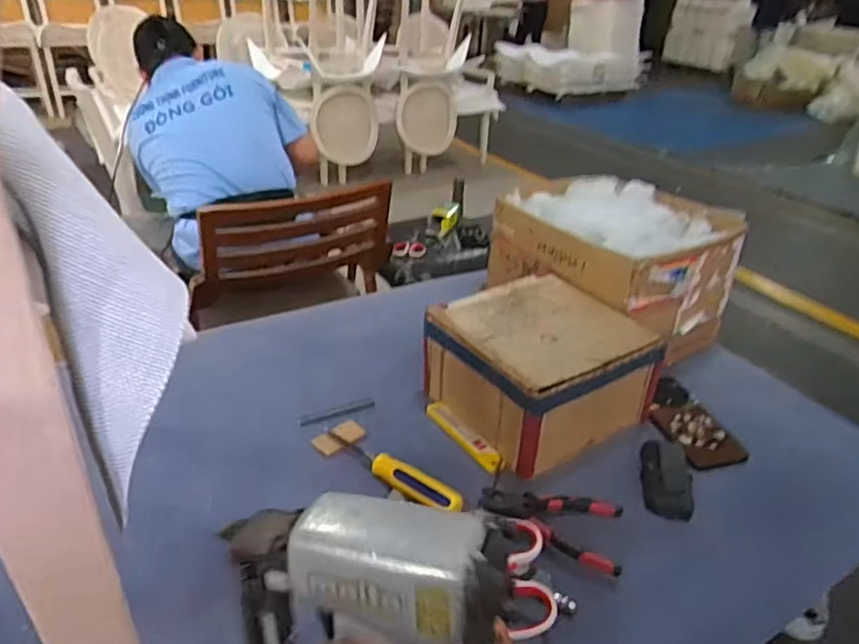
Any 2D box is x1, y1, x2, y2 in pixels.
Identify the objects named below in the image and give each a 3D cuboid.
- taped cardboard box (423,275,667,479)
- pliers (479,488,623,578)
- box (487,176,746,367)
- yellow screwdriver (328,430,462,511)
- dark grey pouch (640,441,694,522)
[{"bbox_3d":[0.139,0.055,0.810,0.221,0.124,0.215,-18,36,-31],"label":"taped cardboard box"},{"bbox_3d":[0.125,0.203,0.643,0.146,0.028,0.103,9,30,11],"label":"pliers"},{"bbox_3d":[0.288,-0.101,0.982,0.279,0.183,0.301,-19,36,-32],"label":"box"},{"bbox_3d":[-0.046,0.168,0.708,0.196,0.028,0.026,23,36,32],"label":"yellow screwdriver"},{"bbox_3d":[0.275,0.176,0.724,0.052,0.027,0.114,7,30,8],"label":"dark grey pouch"}]

